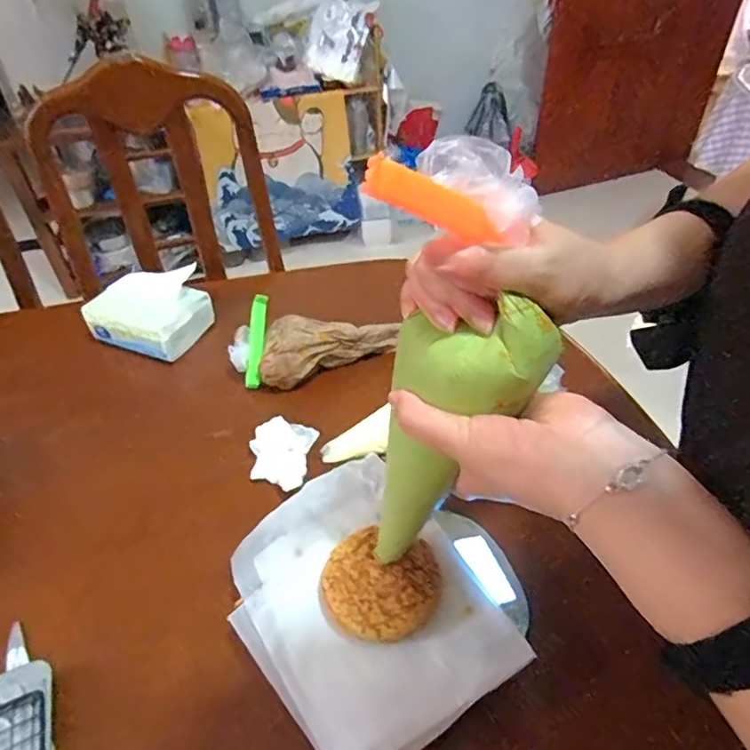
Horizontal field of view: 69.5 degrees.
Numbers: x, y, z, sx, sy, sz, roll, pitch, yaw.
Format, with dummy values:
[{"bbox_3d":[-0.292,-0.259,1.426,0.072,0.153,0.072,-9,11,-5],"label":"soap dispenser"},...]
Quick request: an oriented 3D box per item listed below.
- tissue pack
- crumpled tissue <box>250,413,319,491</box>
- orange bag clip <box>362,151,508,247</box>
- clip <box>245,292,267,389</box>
[{"bbox_3d":[-0.283,-0.084,0.689,0.122,0.060,0.108,19,46,22],"label":"tissue pack"},{"bbox_3d":[-0.094,0.079,0.543,0.062,0.022,0.072,8,43,11],"label":"crumpled tissue"},{"bbox_3d":[0.028,-0.074,0.234,0.072,0.014,0.005,15,31,-34],"label":"orange bag clip"},{"bbox_3d":[-0.135,-0.040,0.621,0.017,0.008,0.109,3,79,5],"label":"clip"}]

